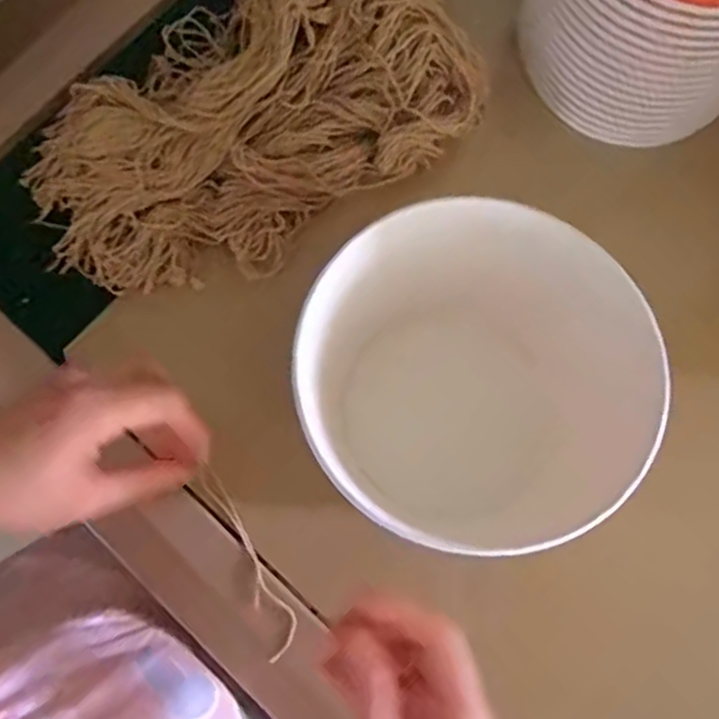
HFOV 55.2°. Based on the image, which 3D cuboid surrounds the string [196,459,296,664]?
[{"bbox_3d":[-0.067,0.121,0.415,0.021,0.014,0.116,-26,81,-6],"label":"string"}]

